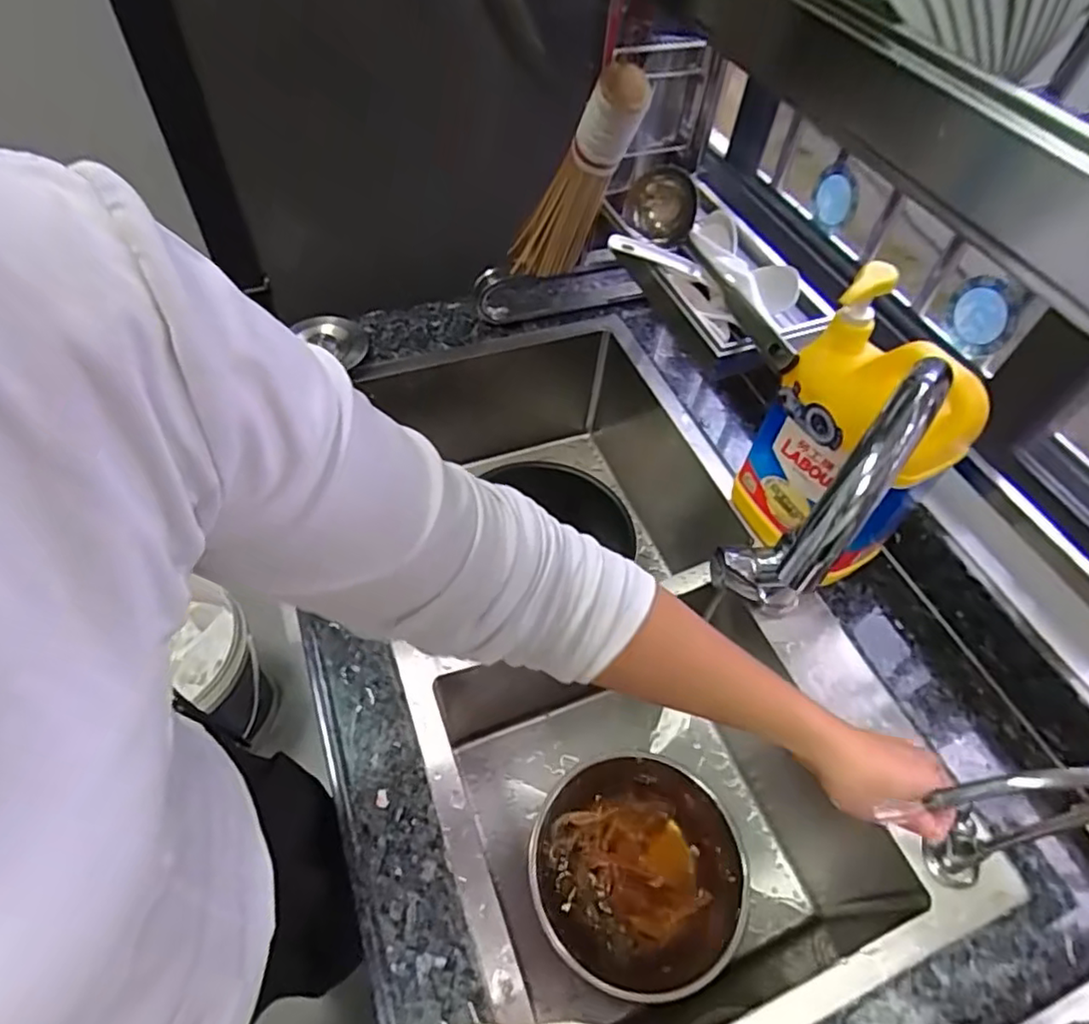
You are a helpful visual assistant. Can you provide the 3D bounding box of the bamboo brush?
[{"bbox_3d":[0.031,-0.332,0.672,0.041,0.311,0.066,-23,88,-20],"label":"bamboo brush"}]

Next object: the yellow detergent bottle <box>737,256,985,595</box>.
[{"bbox_3d":[0.272,-0.051,0.571,0.080,0.260,0.133,-23,59,-19],"label":"yellow detergent bottle"}]

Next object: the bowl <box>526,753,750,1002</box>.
[{"bbox_3d":[0.090,0.354,0.637,0.206,0.062,0.196,2,54,-3],"label":"bowl"}]

